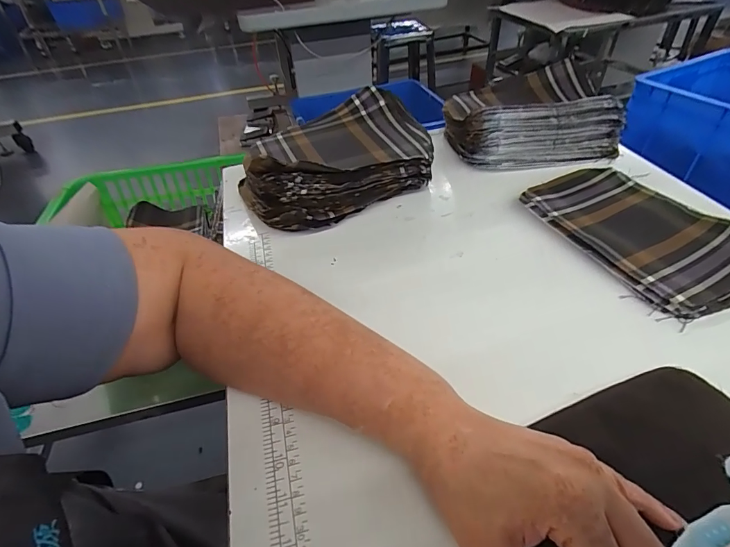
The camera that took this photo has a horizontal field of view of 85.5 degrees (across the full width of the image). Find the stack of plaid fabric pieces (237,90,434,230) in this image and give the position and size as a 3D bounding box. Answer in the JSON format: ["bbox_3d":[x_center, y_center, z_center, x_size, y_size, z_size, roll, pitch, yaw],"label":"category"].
[{"bbox_3d":[-0.036,-0.136,0.469,0.223,0.076,0.144,-22,46,-17],"label":"stack of plaid fabric pieces"}]

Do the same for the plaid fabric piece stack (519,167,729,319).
[{"bbox_3d":[0.275,-0.046,0.401,0.139,0.035,0.213,-16,45,-19],"label":"plaid fabric piece stack"}]

